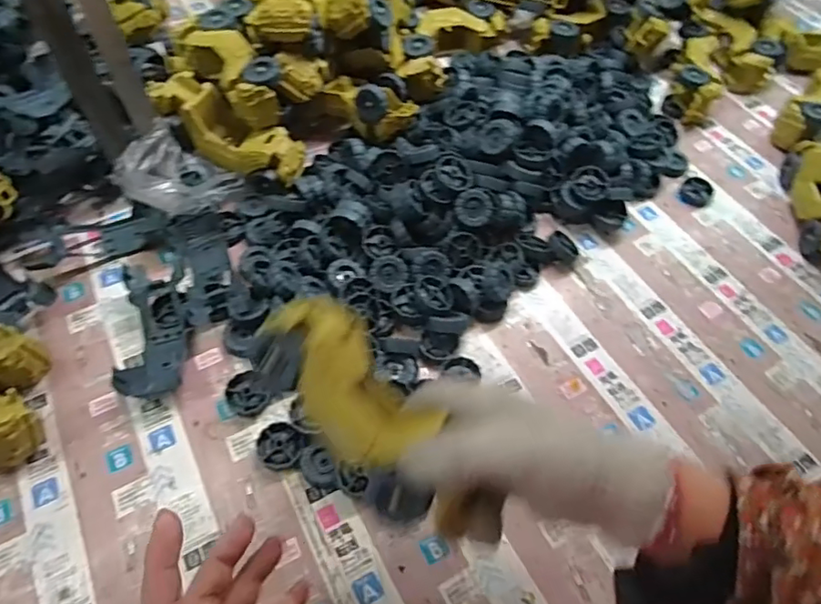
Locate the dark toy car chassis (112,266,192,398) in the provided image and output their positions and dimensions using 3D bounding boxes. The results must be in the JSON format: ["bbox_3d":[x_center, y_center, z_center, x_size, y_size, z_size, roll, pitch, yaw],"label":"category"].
[{"bbox_3d":[-0.238,0.026,0.533,0.056,0.031,0.128,-7,57,-7],"label":"dark toy car chassis"}]

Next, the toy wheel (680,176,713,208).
[{"bbox_3d":[0.357,-0.138,0.707,0.036,0.014,0.043,35,62,19],"label":"toy wheel"}]

